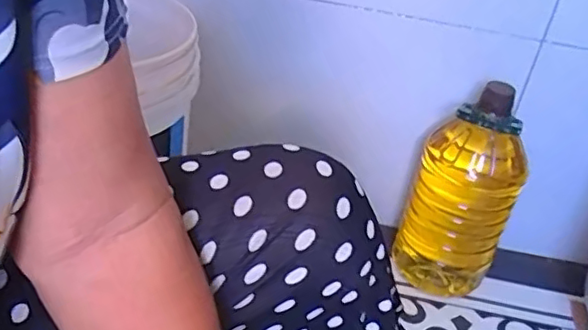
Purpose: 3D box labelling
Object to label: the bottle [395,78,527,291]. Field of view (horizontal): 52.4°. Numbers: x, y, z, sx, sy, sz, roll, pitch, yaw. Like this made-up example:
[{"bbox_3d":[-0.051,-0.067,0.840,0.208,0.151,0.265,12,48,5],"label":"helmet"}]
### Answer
[{"bbox_3d":[0.261,0.044,0.930,0.150,0.353,0.117,20,35,18],"label":"bottle"}]

